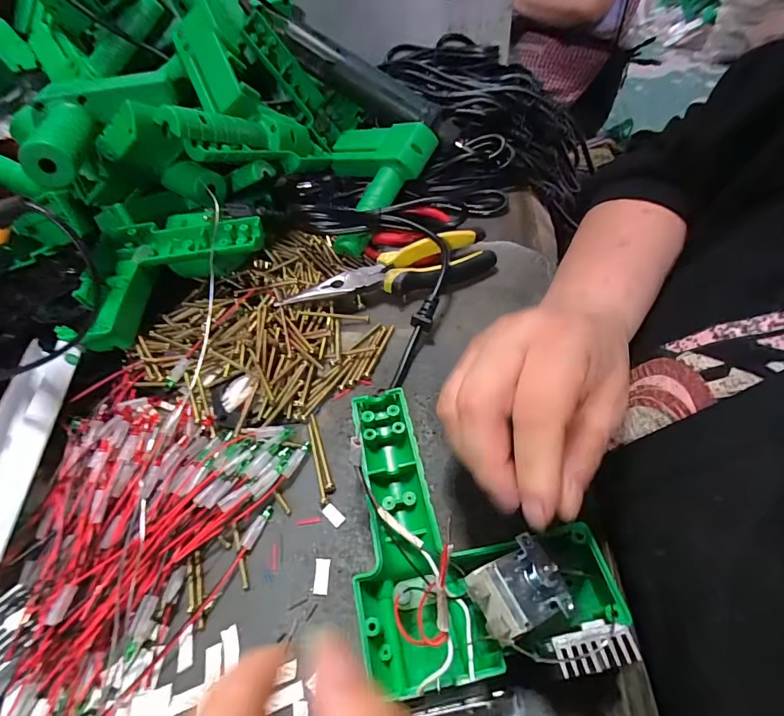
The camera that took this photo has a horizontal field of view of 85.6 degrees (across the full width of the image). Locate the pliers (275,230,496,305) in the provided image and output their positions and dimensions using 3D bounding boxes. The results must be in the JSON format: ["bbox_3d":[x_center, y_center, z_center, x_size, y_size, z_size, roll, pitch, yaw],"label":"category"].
[{"bbox_3d":[0.000,-0.073,0.368,0.186,0.027,0.039,-19,50,-10],"label":"pliers"}]

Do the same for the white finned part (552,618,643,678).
[{"bbox_3d":[0.078,0.111,0.163,0.029,0.008,0.015,-12,49,-3],"label":"white finned part"}]

